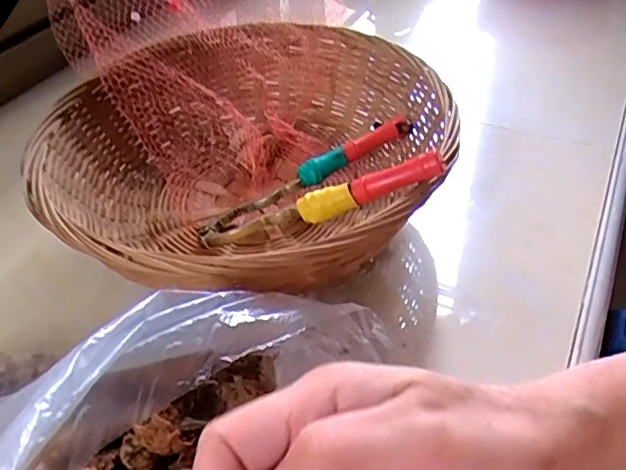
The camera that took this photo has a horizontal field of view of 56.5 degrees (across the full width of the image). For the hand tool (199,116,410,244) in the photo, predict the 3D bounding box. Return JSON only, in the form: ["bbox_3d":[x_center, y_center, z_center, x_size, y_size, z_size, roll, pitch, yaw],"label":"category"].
[{"bbox_3d":[-0.005,-0.040,0.400,0.160,0.015,0.026,-30,44,-8],"label":"hand tool"}]

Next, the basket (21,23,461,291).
[{"bbox_3d":[-0.038,-0.047,0.395,0.266,0.085,0.255,-30,50,-24],"label":"basket"}]

